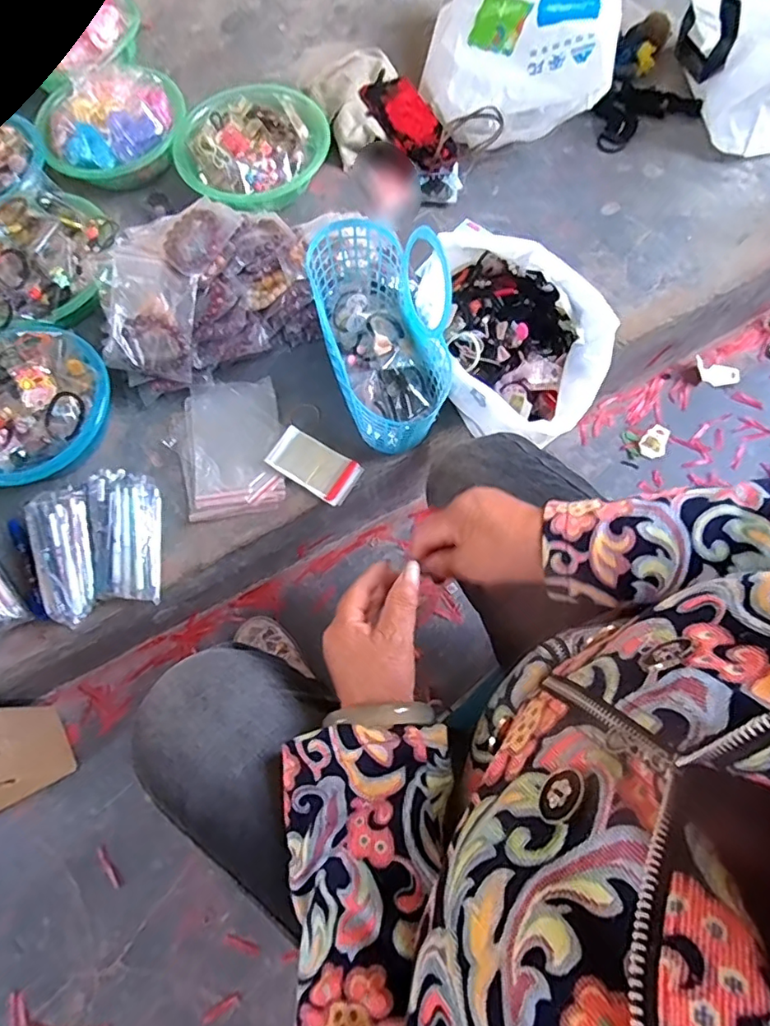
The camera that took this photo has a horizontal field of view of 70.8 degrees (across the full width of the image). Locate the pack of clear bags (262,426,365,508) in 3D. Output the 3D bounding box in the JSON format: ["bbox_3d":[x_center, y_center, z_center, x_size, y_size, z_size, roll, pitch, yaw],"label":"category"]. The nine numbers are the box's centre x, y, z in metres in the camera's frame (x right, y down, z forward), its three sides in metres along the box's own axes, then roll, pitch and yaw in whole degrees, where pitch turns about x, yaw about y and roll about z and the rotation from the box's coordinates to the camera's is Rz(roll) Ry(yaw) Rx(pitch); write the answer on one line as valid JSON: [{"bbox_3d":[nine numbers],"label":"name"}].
[{"bbox_3d":[-0.095,-0.067,0.735,0.123,0.014,0.068,32,76,12],"label":"pack of clear bags"}]

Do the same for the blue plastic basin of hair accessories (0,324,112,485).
[{"bbox_3d":[-0.478,-0.141,0.729,0.189,0.074,0.213,25,75,10],"label":"blue plastic basin of hair accessories"}]

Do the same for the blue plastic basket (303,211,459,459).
[{"bbox_3d":[0.002,-0.230,0.706,0.160,0.144,0.271,-15,72,-2],"label":"blue plastic basket"}]

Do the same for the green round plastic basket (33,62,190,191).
[{"bbox_3d":[-0.433,-0.622,0.880,0.230,0.091,0.195,-24,72,-5],"label":"green round plastic basket"}]

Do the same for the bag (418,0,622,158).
[{"bbox_3d":[0.211,-0.756,0.868,0.282,0.130,0.329,9,72,6],"label":"bag"}]

